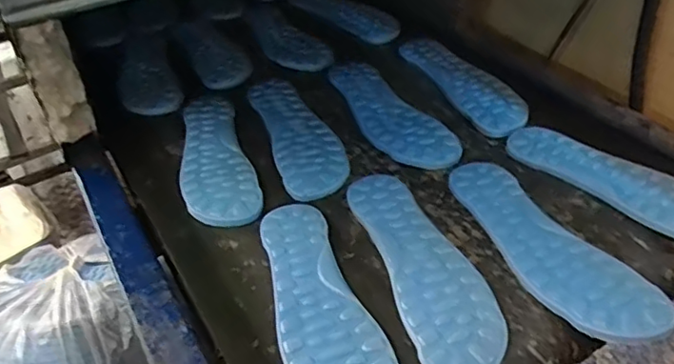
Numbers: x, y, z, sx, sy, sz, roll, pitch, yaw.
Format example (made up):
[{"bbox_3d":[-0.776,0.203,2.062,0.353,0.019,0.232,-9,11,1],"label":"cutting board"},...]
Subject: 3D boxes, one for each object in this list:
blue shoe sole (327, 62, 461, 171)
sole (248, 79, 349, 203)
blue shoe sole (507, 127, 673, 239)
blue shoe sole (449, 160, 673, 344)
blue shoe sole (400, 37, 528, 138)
[{"bbox_3d":[0.059,-0.088,0.742,0.085,0.009,0.250,-22,42,-18],"label":"blue shoe sole"},{"bbox_3d":[-0.050,-0.065,0.739,0.080,0.012,0.259,-16,41,-12],"label":"sole"},{"bbox_3d":[0.292,-0.003,0.607,0.082,0.014,0.255,-30,45,-26],"label":"blue shoe sole"},{"bbox_3d":[0.186,0.051,0.549,0.077,0.016,0.249,-19,42,-16],"label":"blue shoe sole"},{"bbox_3d":[0.170,-0.140,0.805,0.092,0.018,0.263,-20,42,-16],"label":"blue shoe sole"}]

